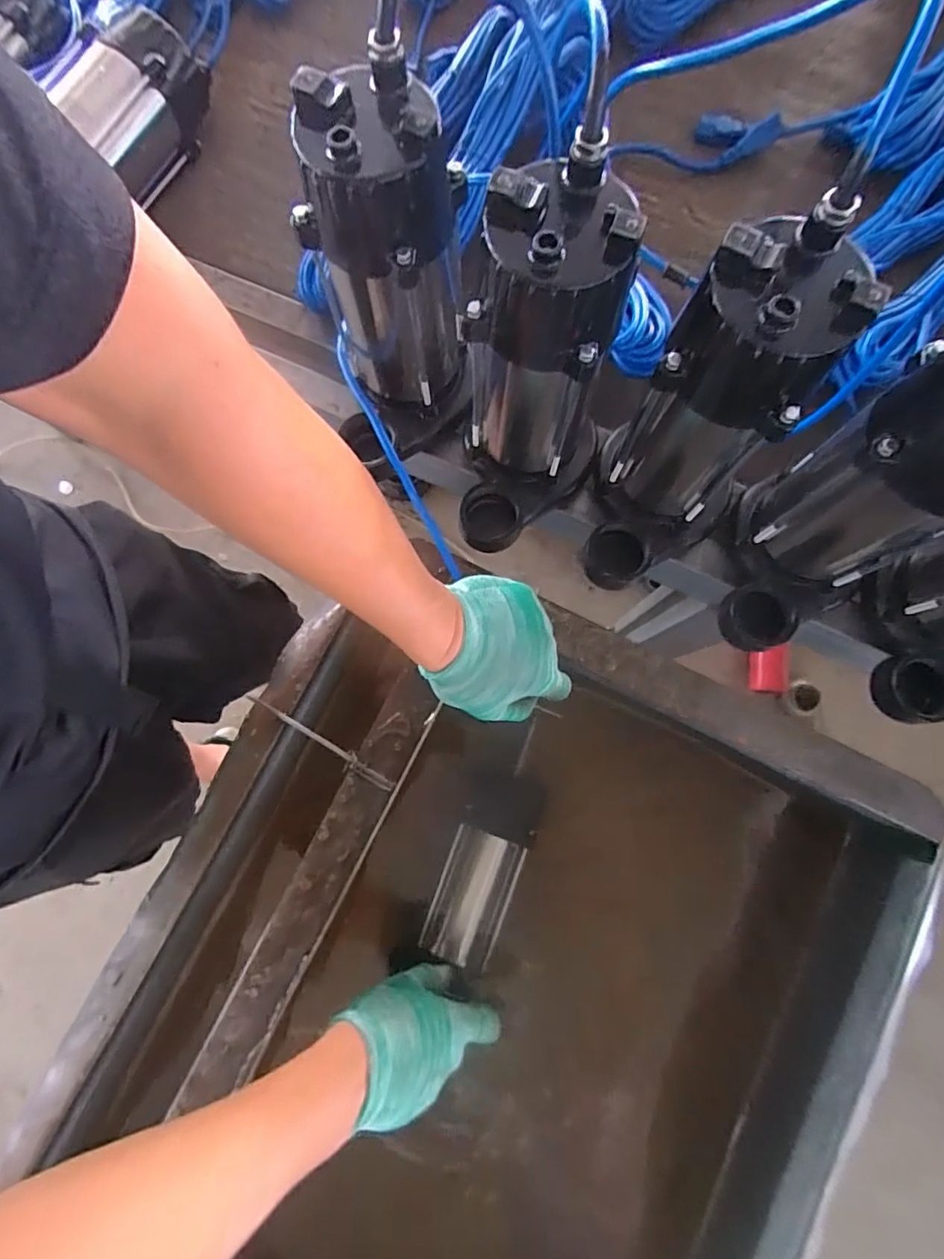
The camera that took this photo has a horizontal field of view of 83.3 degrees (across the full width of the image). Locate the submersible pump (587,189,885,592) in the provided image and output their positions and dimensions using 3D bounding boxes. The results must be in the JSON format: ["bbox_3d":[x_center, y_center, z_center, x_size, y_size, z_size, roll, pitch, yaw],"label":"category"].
[{"bbox_3d":[0.144,-0.125,0.378,0.139,0.244,0.108,-44,82,-6],"label":"submersible pump"}]

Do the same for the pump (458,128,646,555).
[{"bbox_3d":[0.037,-0.168,0.379,0.103,0.226,0.141,43,83,8],"label":"pump"}]

